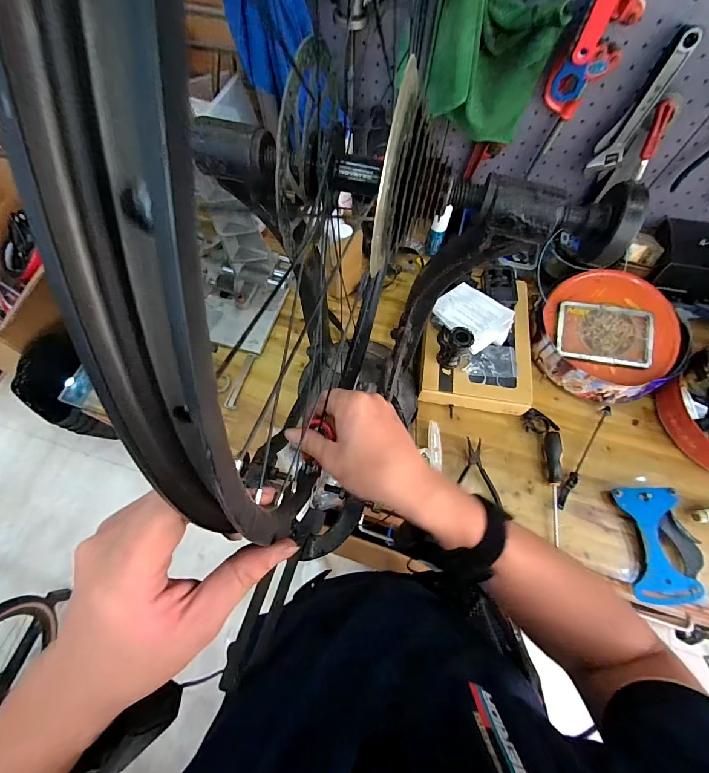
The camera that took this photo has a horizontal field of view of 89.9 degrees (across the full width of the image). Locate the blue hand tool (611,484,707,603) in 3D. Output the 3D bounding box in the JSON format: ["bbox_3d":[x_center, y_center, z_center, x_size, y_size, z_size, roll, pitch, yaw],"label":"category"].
[{"bbox_3d":[0.562,0.285,0.644,0.125,0.029,0.194,-2,66,-1],"label":"blue hand tool"}]

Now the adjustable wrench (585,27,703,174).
[{"bbox_3d":[0.494,-0.476,0.620,0.044,0.220,0.017,23,68,10],"label":"adjustable wrench"}]

